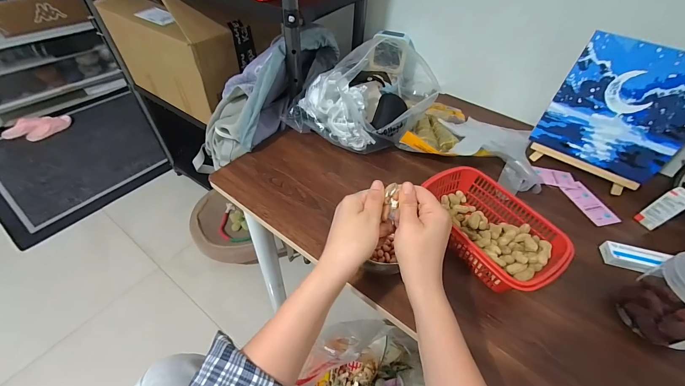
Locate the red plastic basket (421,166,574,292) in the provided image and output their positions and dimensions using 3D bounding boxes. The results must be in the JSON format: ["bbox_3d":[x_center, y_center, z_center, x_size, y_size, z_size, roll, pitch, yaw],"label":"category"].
[{"bbox_3d":[0.215,0.055,0.437,0.130,0.064,0.195,-23,54,-24],"label":"red plastic basket"}]

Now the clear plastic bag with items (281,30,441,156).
[{"bbox_3d":[0.037,-0.200,0.583,0.237,0.175,0.190,31,52,21],"label":"clear plastic bag with items"}]

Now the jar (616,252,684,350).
[{"bbox_3d":[0.408,0.135,0.351,0.074,0.108,0.082,-8,49,-13],"label":"jar"}]

